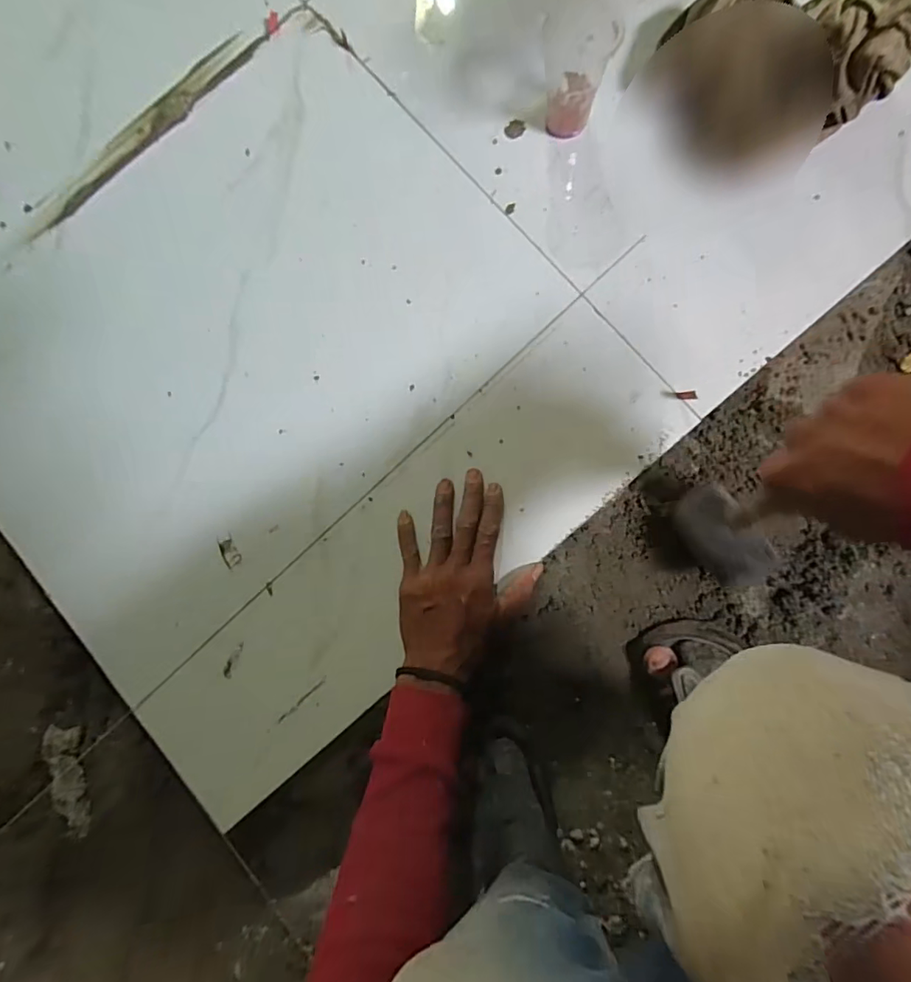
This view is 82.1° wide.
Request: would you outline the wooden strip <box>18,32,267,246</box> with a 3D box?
[{"bbox_3d":[-0.334,-0.375,0.554,0.320,0.013,0.028,-40,85,1],"label":"wooden strip"}]

